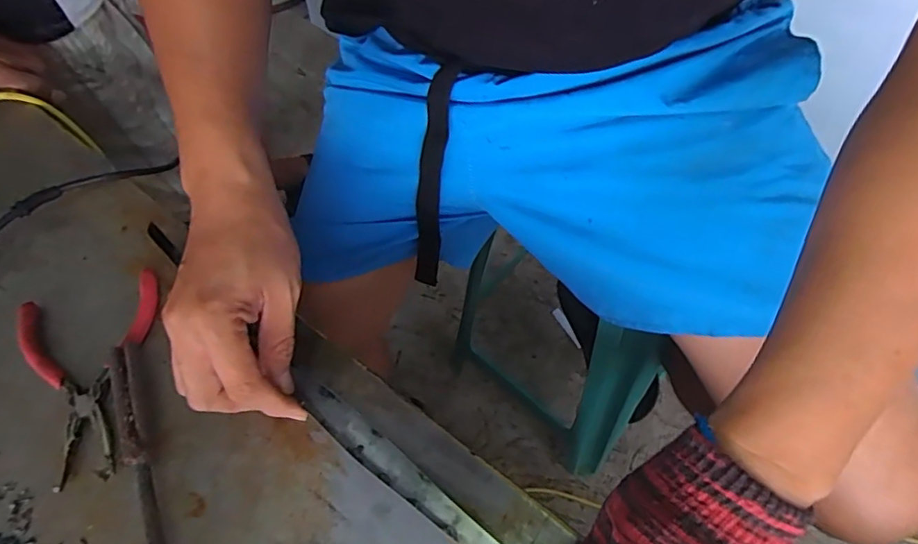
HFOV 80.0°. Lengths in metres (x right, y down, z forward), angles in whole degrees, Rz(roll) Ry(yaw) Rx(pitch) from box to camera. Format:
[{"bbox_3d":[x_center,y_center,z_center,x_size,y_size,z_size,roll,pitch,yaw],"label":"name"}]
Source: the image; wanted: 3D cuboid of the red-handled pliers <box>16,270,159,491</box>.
[{"bbox_3d":[-0.266,0.074,0.392,0.099,0.017,0.142,-16,63,-5],"label":"red-handled pliers"}]

